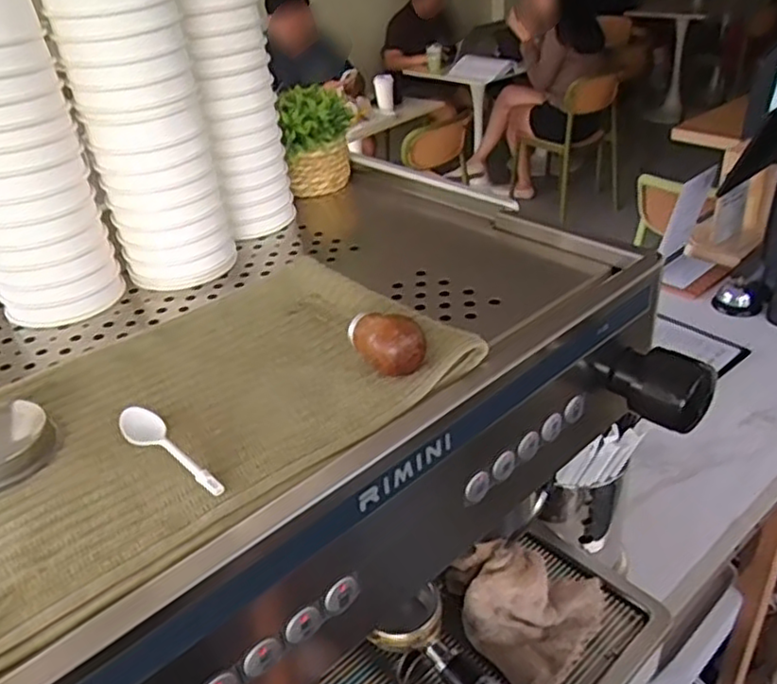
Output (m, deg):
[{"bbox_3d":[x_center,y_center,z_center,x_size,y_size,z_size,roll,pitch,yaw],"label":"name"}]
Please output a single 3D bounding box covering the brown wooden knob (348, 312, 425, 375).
[{"bbox_3d":[-0.002,-0.004,0.393,0.032,0.026,0.046,-17,34,-16],"label":"brown wooden knob"}]

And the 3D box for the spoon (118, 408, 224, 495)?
[{"bbox_3d":[-0.111,0.054,0.347,0.018,0.008,0.086,-30,40,-32],"label":"spoon"}]

